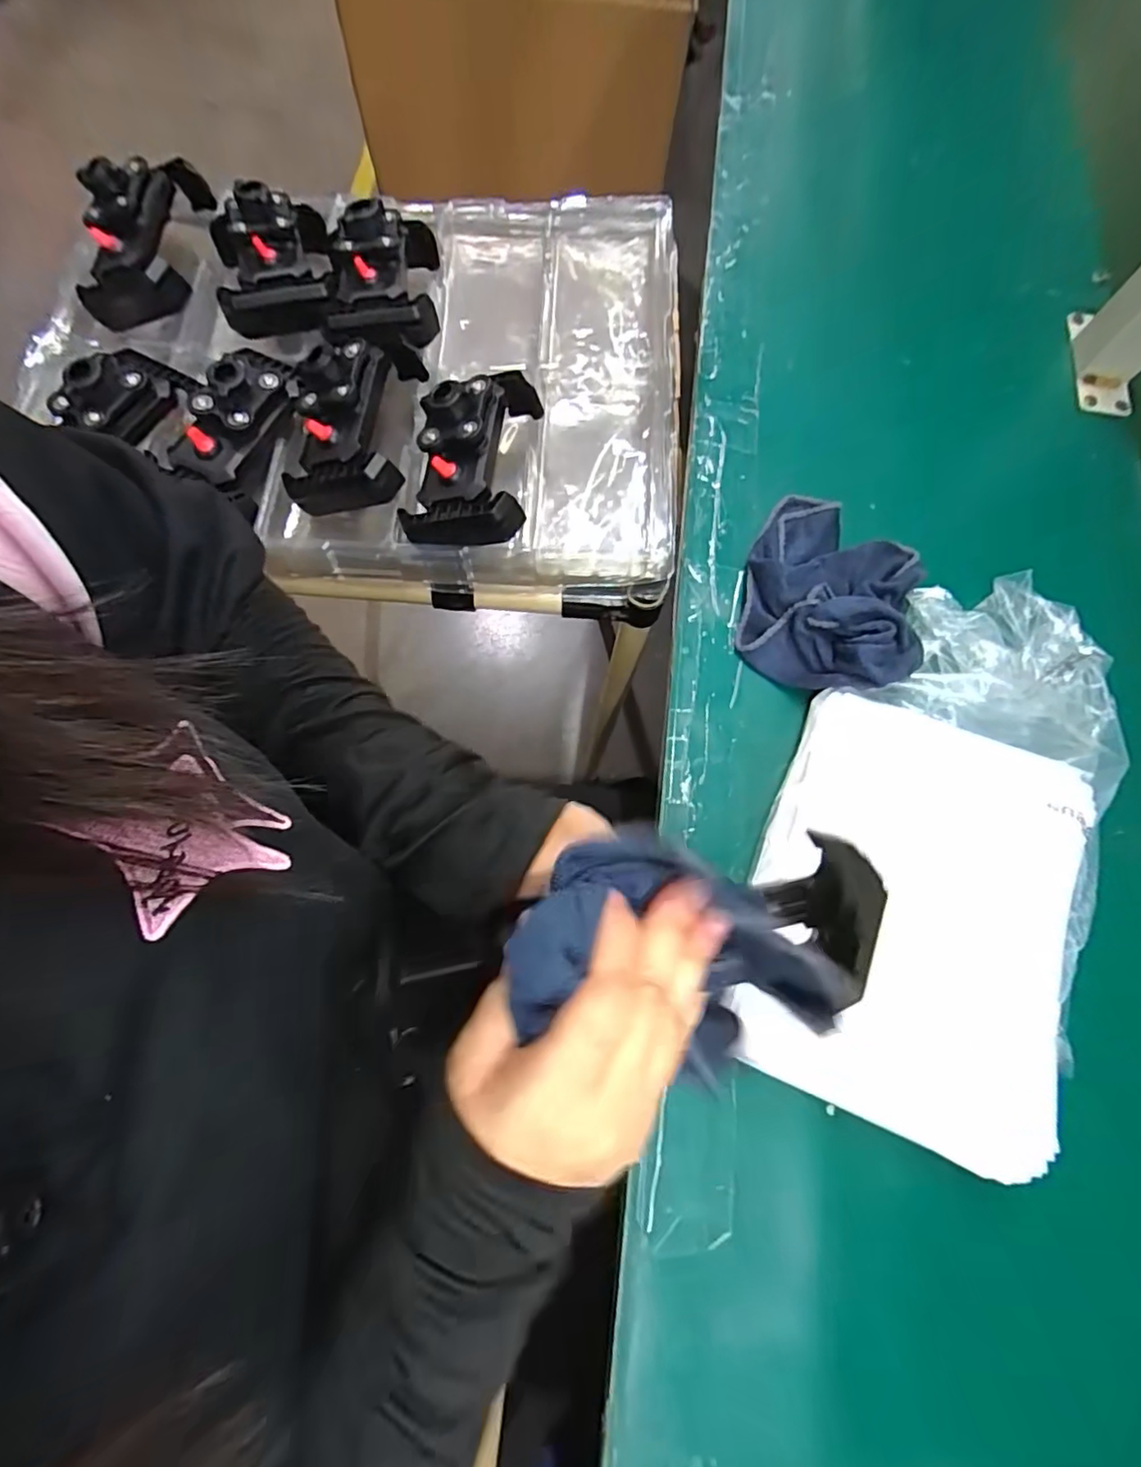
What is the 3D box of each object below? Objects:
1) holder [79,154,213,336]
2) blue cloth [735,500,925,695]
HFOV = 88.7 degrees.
[{"bbox_3d":[-0.355,-0.421,0.479,0.091,0.057,0.150,2,73,-1],"label":"holder"},{"bbox_3d":[0.181,-0.101,0.398,0.114,0.045,0.149,17,74,4],"label":"blue cloth"}]

